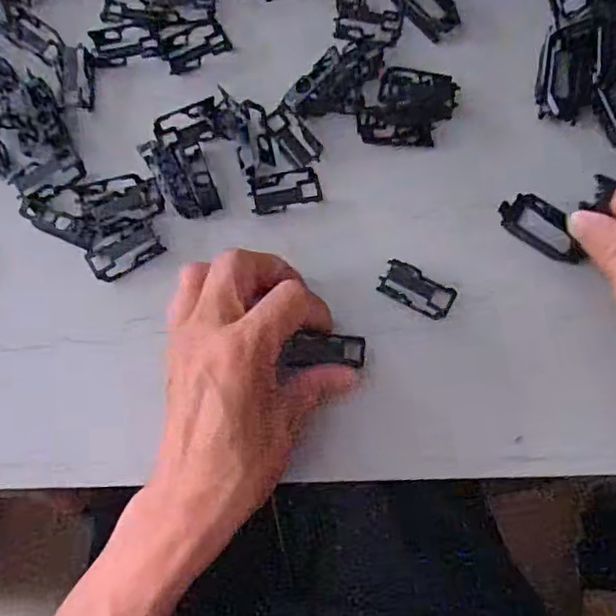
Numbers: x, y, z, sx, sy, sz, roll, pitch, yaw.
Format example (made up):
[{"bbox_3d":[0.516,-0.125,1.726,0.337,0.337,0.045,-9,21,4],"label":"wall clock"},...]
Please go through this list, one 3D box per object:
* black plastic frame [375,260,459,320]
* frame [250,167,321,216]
[{"bbox_3d":[0.059,-0.009,0.332,0.039,0.016,0.021,26,81,5],"label":"black plastic frame"},{"bbox_3d":[-0.013,-0.067,0.344,0.040,0.006,0.021,-14,79,-2],"label":"frame"}]

